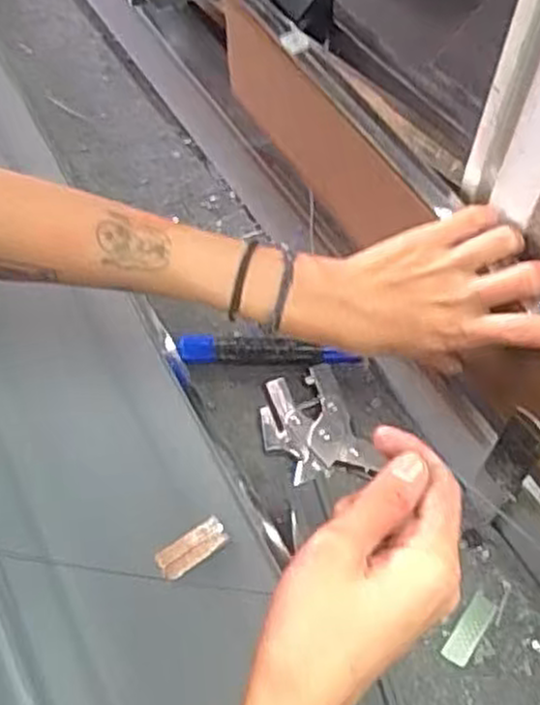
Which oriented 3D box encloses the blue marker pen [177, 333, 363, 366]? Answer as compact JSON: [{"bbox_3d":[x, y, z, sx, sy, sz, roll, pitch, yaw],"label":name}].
[{"bbox_3d":[-0.002,0.000,0.558,0.126,0.022,0.015,1,59,0],"label":"blue marker pen"}]

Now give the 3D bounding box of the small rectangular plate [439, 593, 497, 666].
[{"bbox_3d":[0.123,0.171,0.476,0.017,0.004,0.046,31,67,16],"label":"small rectangular plate"}]

